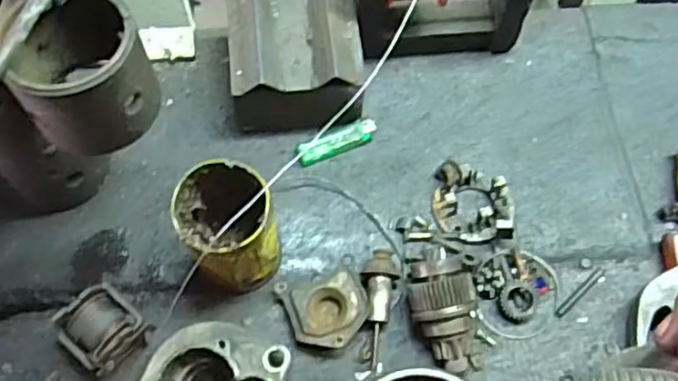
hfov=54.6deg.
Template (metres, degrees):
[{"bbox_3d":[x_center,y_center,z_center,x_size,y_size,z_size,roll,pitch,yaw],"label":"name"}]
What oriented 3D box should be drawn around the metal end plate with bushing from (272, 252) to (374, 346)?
[{"bbox_3d":[-0.010,0.100,0.562,0.068,0.022,0.065,-20,65,-9],"label":"metal end plate with bushing"}]

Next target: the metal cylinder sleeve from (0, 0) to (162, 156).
[{"bbox_3d":[-0.173,-0.084,0.443,0.081,0.079,0.087,0,63,0],"label":"metal cylinder sleeve"}]

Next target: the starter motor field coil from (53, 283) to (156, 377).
[{"bbox_3d":[-0.192,0.117,0.542,0.059,0.043,0.058,36,69,17],"label":"starter motor field coil"}]

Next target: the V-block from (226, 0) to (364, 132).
[{"bbox_3d":[-0.041,-0.121,0.625,0.120,0.094,0.131,-3,63,-1],"label":"V-block"}]

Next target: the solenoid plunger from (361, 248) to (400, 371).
[{"bbox_3d":[0.033,0.099,0.560,0.030,0.027,0.098,5,64,3],"label":"solenoid plunger"}]

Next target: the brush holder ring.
[{"bbox_3d":[0.123,0.008,0.593,0.071,0.033,0.071,3,63,2],"label":"brush holder ring"}]

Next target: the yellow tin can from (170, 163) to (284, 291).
[{"bbox_3d":[-0.090,0.032,0.543,0.073,0.116,0.081,-36,69,-16],"label":"yellow tin can"}]

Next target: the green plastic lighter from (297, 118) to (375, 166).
[{"bbox_3d":[-0.002,-0.048,0.635,0.081,0.012,0.021,-23,65,-11],"label":"green plastic lighter"}]

